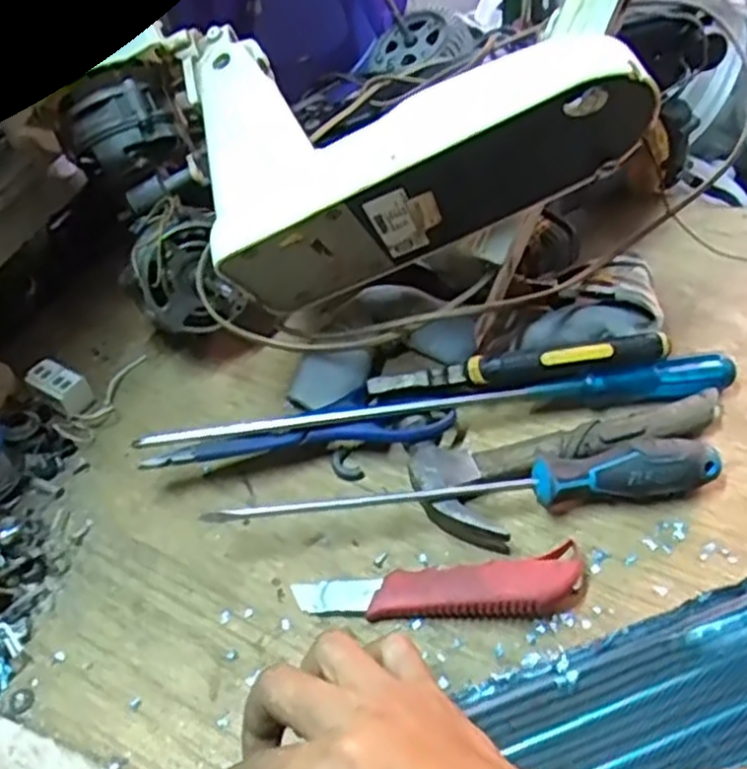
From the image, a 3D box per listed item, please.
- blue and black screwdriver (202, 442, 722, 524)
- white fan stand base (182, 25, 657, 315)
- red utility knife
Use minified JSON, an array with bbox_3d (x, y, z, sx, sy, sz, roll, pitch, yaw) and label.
[{"bbox_3d":[0.055,0.066,0.465,0.302,0.033,0.028,-6,47,2],"label":"blue and black screwdriver"},{"bbox_3d":[0.025,-0.162,0.488,0.263,0.107,0.162,-20,56,17],"label":"white fan stand base"},{"bbox_3d":[0.037,0.111,0.426,0.160,0.030,0.040,-4,47,4],"label":"red utility knife"}]

